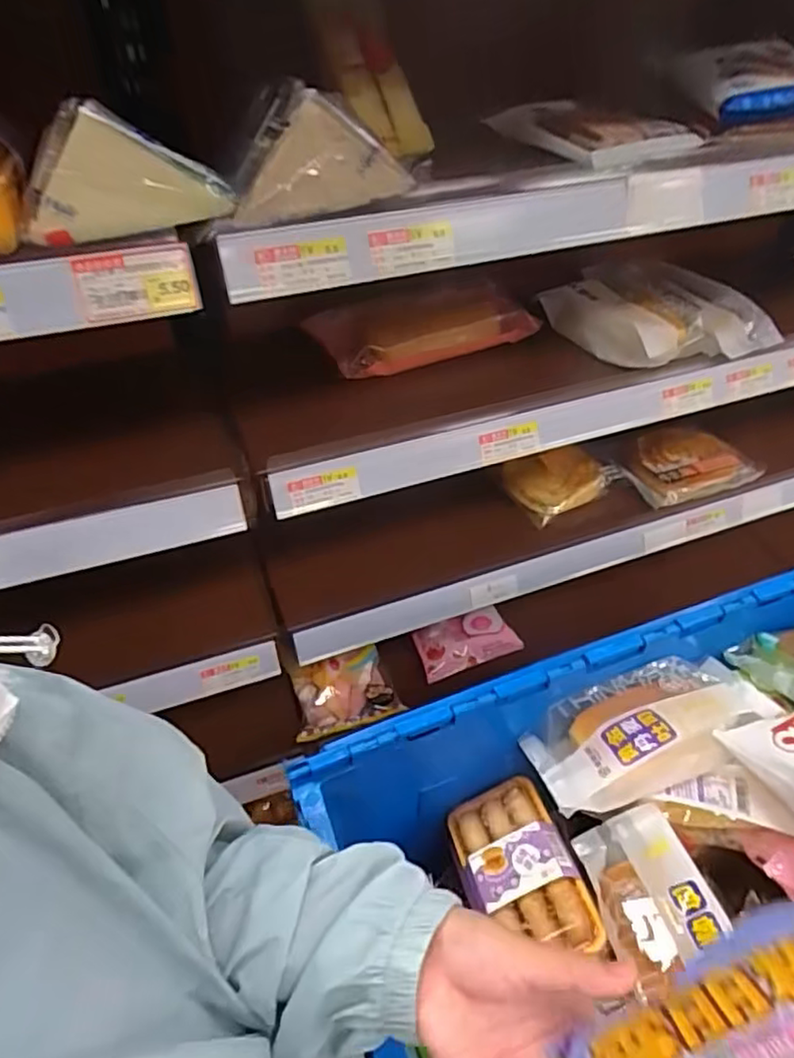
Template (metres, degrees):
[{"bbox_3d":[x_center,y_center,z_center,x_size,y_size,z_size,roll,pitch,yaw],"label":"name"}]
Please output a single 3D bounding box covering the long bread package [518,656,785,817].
[{"bbox_3d":[0.227,0.175,0.559,0.215,0.067,0.098,-13,46,-12],"label":"long bread package"}]

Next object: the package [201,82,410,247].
[{"bbox_3d":[-0.068,-0.262,0.435,0.138,0.067,0.087,-11,45,-11],"label":"package"}]

